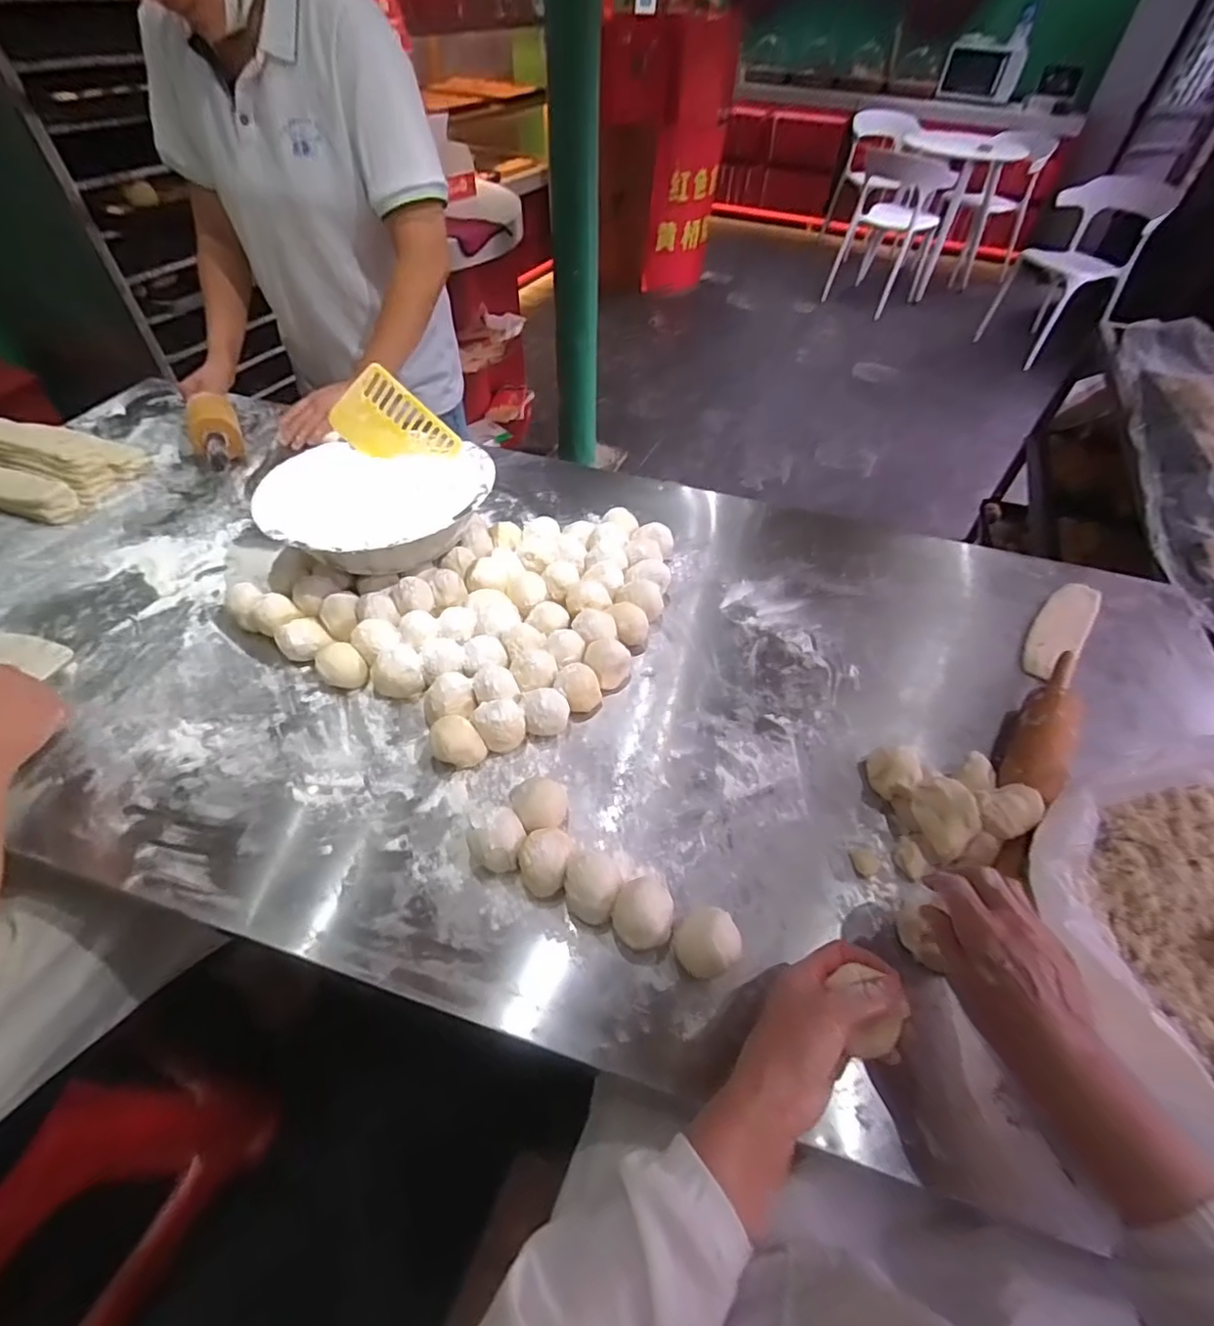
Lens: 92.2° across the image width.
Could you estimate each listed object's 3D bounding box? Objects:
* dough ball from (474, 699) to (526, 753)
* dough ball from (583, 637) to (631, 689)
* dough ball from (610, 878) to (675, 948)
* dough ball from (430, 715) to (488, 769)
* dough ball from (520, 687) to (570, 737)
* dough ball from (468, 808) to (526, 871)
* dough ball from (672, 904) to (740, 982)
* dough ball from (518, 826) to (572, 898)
[{"bbox_3d":[-0.113,0.069,0.625,0.052,0.051,0.045,-4,52,-6],"label":"dough ball"},{"bbox_3d":[0.001,0.004,0.686,0.053,0.055,0.046,3,51,0],"label":"dough ball"},{"bbox_3d":[0.034,0.216,0.504,0.057,0.056,0.051,-35,60,-26],"label":"dough ball"},{"bbox_3d":[-0.155,0.083,0.610,0.050,0.051,0.046,1,51,-1],"label":"dough ball"},{"bbox_3d":[-0.067,0.059,0.636,0.050,0.052,0.046,1,51,-1],"label":"dough ball"},{"bbox_3d":[-0.097,0.167,0.539,0.049,0.056,0.044,-37,61,-27],"label":"dough ball"},{"bbox_3d":[0.081,0.235,0.489,0.051,0.063,0.052,1,51,-1],"label":"dough ball"},{"bbox_3d":[-0.057,0.180,0.532,0.046,0.051,0.055,14,52,9],"label":"dough ball"}]

